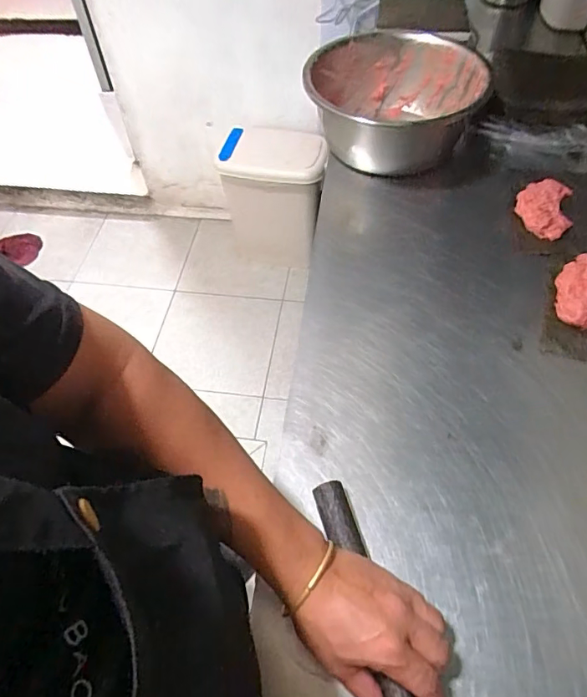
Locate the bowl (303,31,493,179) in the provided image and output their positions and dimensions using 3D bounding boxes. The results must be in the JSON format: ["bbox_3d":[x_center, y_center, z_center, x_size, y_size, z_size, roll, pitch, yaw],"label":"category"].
[{"bbox_3d":[0.173,-0.411,0.847,0.281,0.143,0.270,-3,54,4],"label":"bowl"}]

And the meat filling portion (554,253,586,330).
[{"bbox_3d":[0.375,-0.081,0.641,0.057,0.027,0.127,11,56,13],"label":"meat filling portion"}]

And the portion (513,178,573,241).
[{"bbox_3d":[0.375,-0.208,0.737,0.078,0.029,0.101,15,57,15],"label":"portion"}]

